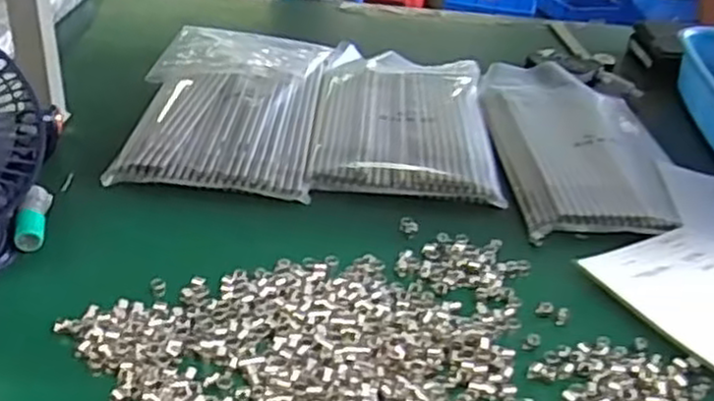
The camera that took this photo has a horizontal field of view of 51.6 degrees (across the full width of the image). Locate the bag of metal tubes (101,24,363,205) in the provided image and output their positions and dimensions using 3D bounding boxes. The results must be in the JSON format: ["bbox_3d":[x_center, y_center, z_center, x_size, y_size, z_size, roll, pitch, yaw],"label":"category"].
[{"bbox_3d":[-0.133,-0.117,0.809,0.218,0.043,0.364,7,33,4],"label":"bag of metal tubes"}]

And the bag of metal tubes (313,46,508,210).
[{"bbox_3d":[0.052,-0.097,0.819,0.184,0.022,0.315,4,32,0],"label":"bag of metal tubes"}]

